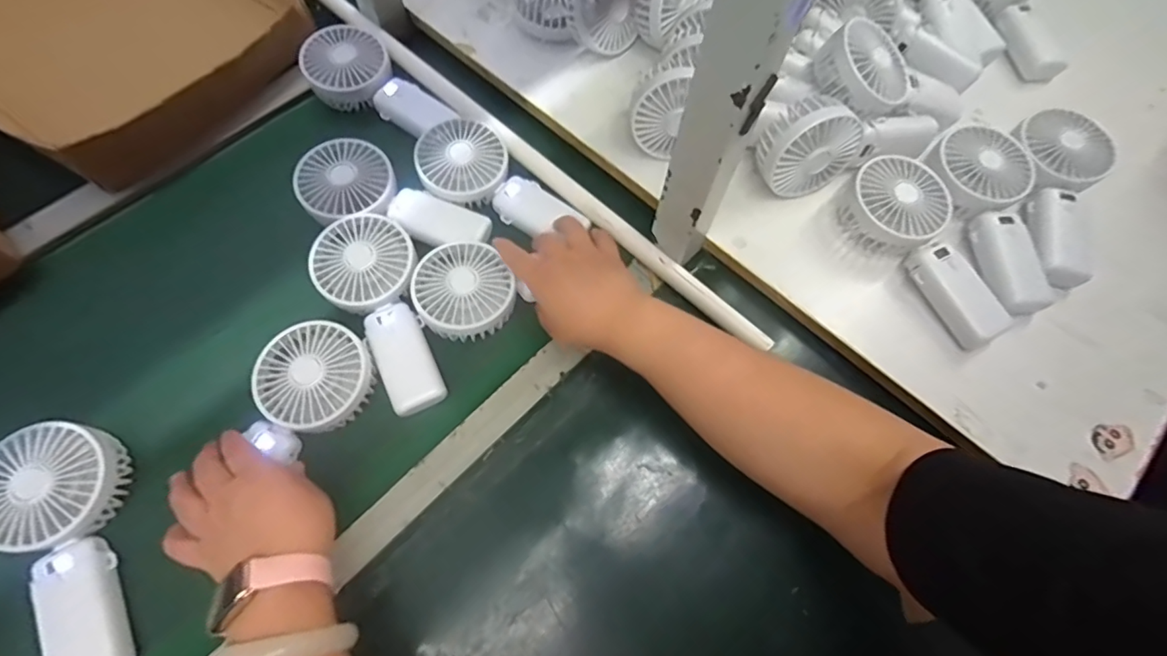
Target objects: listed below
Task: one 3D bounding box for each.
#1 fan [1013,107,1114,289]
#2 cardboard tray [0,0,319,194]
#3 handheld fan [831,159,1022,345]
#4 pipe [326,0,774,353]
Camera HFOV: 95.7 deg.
[{"bbox_3d":[0.459,-0.127,0.505,0.084,0.044,0.179,11,66,2],"label":"fan"},{"bbox_3d":[-0.584,-0.377,0.603,0.526,0.056,0.327,35,69,12],"label":"cardboard tray"},{"bbox_3d":[0.315,-0.074,0.481,0.083,0.045,0.187,-27,70,-13],"label":"handheld fan"},{"bbox_3d":[-0.085,-0.200,0.545,0.677,0.019,0.019,41,71,14],"label":"pipe"}]

